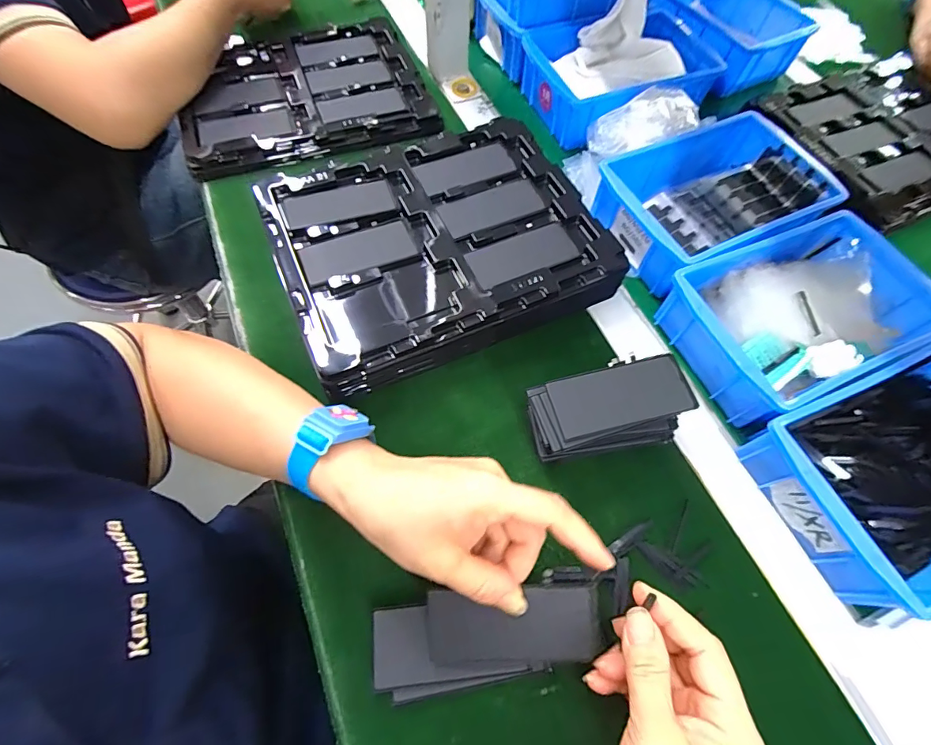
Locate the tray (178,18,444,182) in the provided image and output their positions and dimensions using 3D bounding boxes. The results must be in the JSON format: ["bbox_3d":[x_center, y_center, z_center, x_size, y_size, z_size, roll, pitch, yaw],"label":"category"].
[{"bbox_3d":[-0.186,-0.331,0.515,0.270,0.023,0.217,-16,65,-11],"label":"tray"}]

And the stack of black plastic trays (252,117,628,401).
[{"bbox_3d":[-0.025,-0.120,0.408,0.273,0.048,0.215,-21,66,-12],"label":"stack of black plastic trays"}]

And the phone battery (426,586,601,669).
[{"bbox_3d":[0.026,0.149,0.258,0.099,0.006,0.042,-7,81,7],"label":"phone battery"}]

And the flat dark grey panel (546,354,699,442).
[{"bbox_3d":[0.111,0.016,0.312,0.098,0.009,0.045,-11,64,-8],"label":"flat dark grey panel"}]

